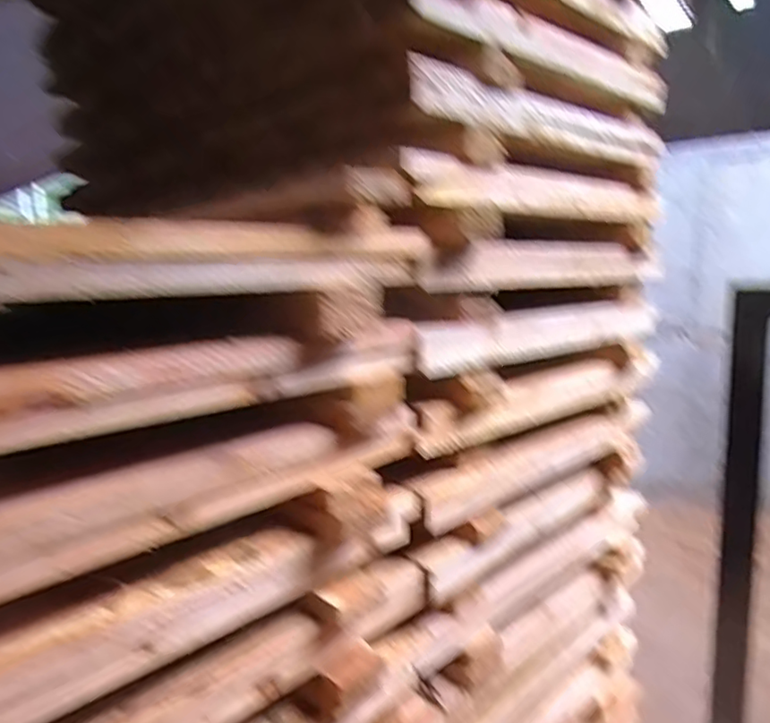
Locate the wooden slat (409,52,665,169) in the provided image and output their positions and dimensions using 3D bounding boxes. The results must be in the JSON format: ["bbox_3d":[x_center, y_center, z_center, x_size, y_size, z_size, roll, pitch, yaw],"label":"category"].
[{"bbox_3d":[0.196,-0.256,0.653,0.477,0.051,0.018,-9,8,-43],"label":"wooden slat"}]

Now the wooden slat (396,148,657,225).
[{"bbox_3d":[0.180,-0.178,0.639,0.438,0.046,0.027,-9,8,-43],"label":"wooden slat"}]

